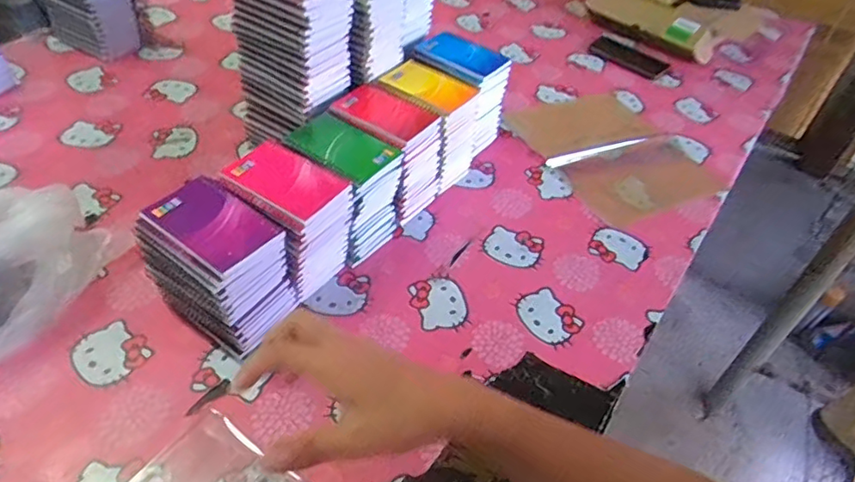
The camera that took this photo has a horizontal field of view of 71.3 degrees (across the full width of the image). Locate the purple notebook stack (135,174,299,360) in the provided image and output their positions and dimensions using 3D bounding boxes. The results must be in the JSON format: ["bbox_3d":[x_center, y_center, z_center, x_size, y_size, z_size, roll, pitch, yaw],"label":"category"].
[{"bbox_3d":[-0.227,0.034,0.661,0.128,0.149,0.101,27,48,19],"label":"purple notebook stack"}]

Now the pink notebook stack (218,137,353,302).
[{"bbox_3d":[-0.168,-0.017,0.724,0.126,0.148,0.100,26,47,18],"label":"pink notebook stack"}]

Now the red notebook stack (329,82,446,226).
[{"bbox_3d":[-0.063,-0.126,0.848,0.149,0.138,0.099,29,49,21],"label":"red notebook stack"}]

